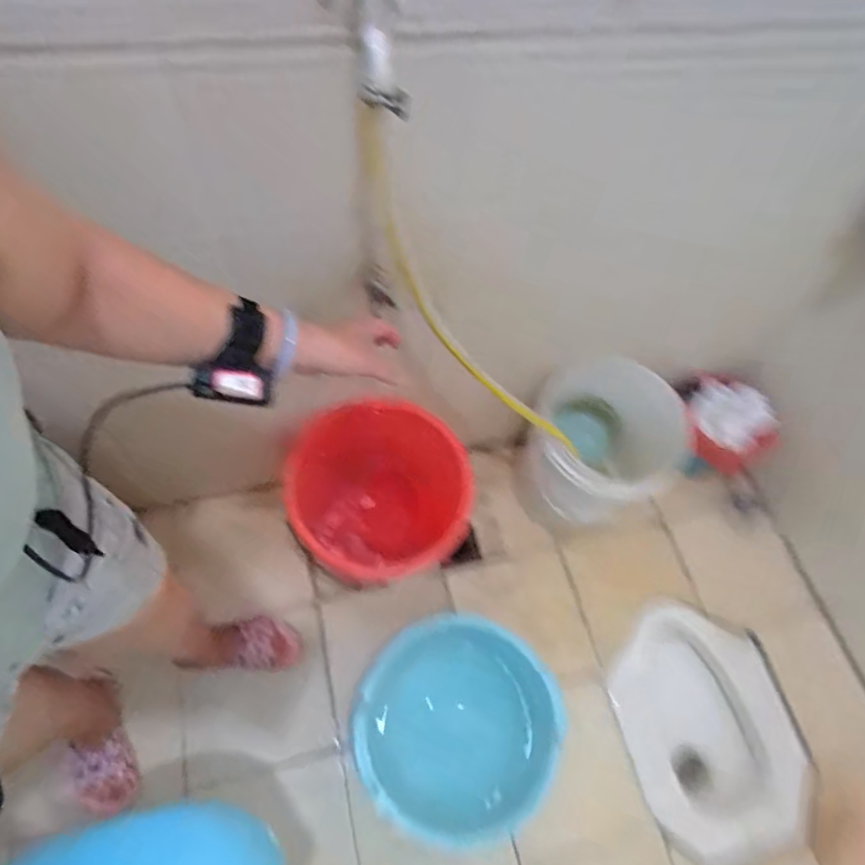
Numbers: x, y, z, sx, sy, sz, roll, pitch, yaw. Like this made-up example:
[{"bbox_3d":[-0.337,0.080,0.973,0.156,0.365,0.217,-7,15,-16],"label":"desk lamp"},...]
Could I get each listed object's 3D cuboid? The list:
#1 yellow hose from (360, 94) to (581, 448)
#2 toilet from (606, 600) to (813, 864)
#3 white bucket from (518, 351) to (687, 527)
[{"bbox_3d":[0.065,-0.150,0.825,0.105,0.710,0.054,-3,55,34],"label":"yellow hose"},{"bbox_3d":[0.636,0.665,1.265,0.350,0.161,0.509,-4,62,-6],"label":"toilet"},{"bbox_3d":[0.386,0.037,1.272,0.326,0.339,0.344,2,62,-3],"label":"white bucket"}]

